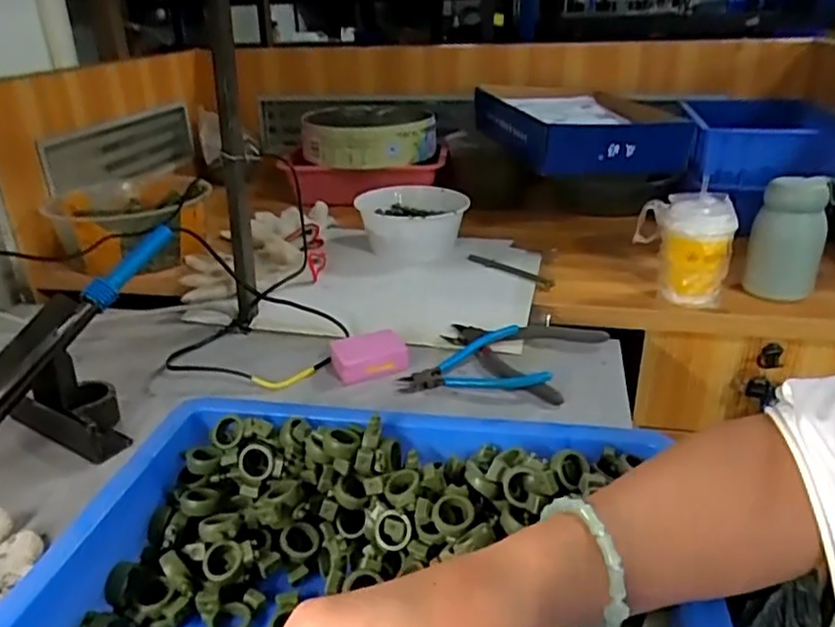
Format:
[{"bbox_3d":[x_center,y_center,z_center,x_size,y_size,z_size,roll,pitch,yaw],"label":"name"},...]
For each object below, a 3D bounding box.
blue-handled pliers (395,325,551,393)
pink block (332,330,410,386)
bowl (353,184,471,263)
[{"bbox_3d":[0.053,0.051,0.674,0.143,0.022,0.102,-4,25,-2],"label":"blue-handled pliers"},{"bbox_3d":[-0.051,0.045,0.684,0.079,0.032,0.054,-5,26,-7],"label":"pink block"},{"bbox_3d":[-0.010,-0.136,0.969,0.154,0.073,0.162,-1,26,1],"label":"bowl"}]

